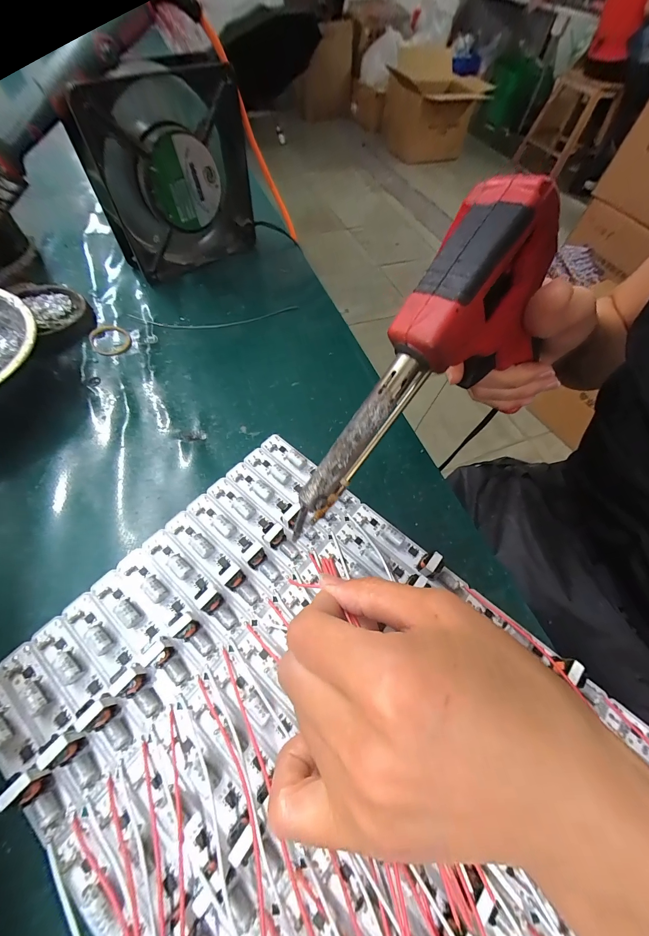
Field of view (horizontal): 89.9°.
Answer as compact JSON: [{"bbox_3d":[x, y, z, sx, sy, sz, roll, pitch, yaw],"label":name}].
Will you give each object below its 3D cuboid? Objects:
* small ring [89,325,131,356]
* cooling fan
[{"bbox_3d":[-0.173,-0.103,0.262,0.028,0.004,0.038,-28,65,-18],"label":"small ring"},{"bbox_3d":[-0.123,-0.238,0.272,0.125,0.124,0.043,-24,64,-16],"label":"cooling fan"}]

